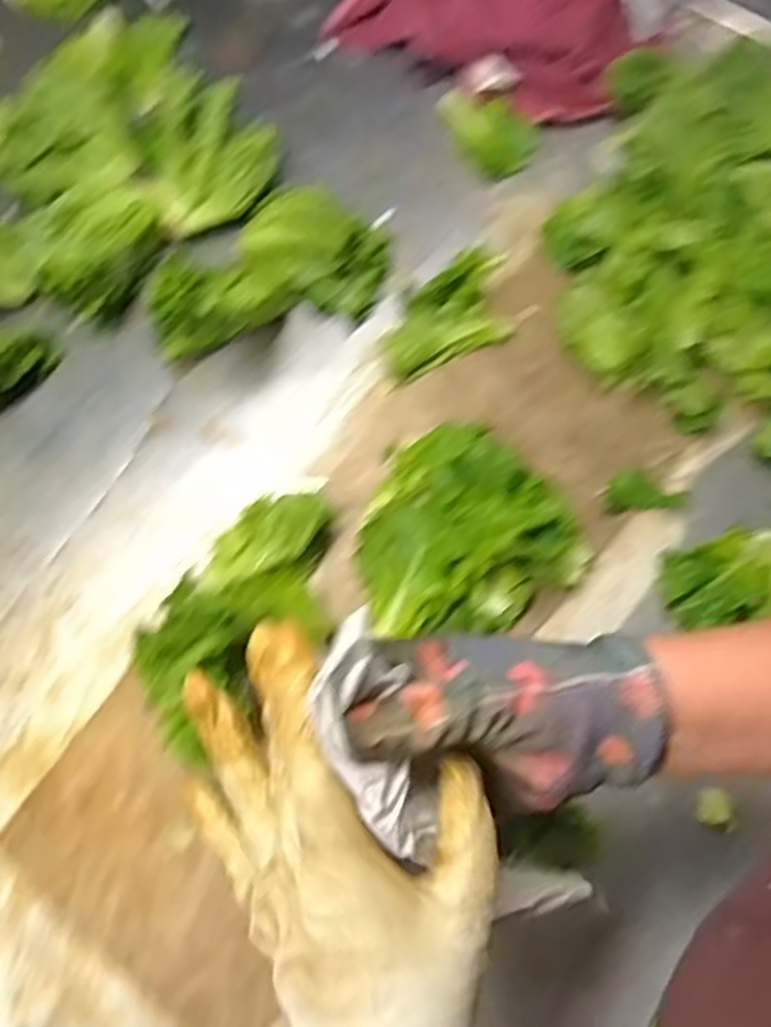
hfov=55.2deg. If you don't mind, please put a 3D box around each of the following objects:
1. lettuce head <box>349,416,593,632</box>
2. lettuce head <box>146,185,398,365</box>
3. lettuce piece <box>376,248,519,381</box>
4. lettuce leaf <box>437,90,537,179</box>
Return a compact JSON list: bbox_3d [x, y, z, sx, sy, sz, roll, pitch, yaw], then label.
[{"bbox_3d":[0.050,0.003,0.469,0.137,0.049,0.132,0,70,0],"label":"lettuce head"},{"bbox_3d":[-0.083,-0.173,0.526,0.180,0.069,0.094,-27,72,-9],"label":"lettuce head"},{"bbox_3d":[0.050,-0.142,0.535,0.122,0.025,0.061,-39,74,-13],"label":"lettuce piece"},{"bbox_3d":[0.082,-0.313,0.600,0.052,0.024,0.082,-41,75,-13],"label":"lettuce leaf"}]

